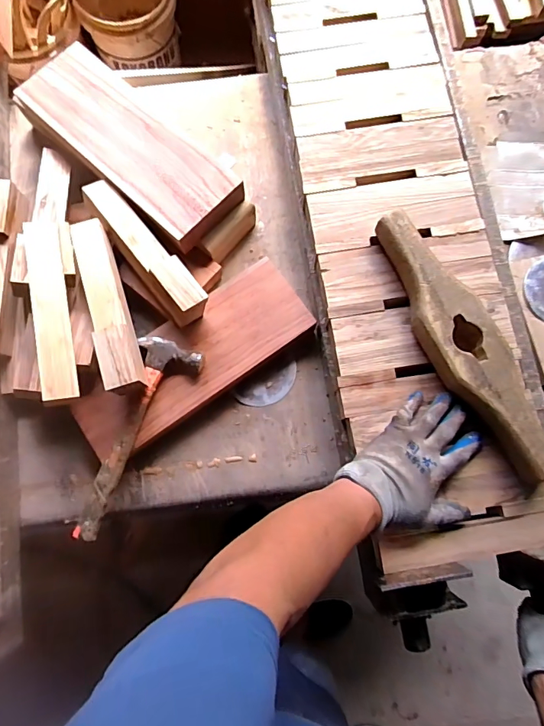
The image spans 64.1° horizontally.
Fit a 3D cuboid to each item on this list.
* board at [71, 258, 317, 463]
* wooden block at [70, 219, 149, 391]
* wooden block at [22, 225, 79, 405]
[{"bbox_3d":[-0.121,-0.006,0.655,0.370,0.033,0.136,-37,83,-6],"label":"board"},{"bbox_3d":[-0.232,-0.083,0.614,0.049,0.059,0.248,-17,80,-4],"label":"wooden block"},{"bbox_3d":[-0.296,-0.074,0.582,0.044,0.025,0.257,-11,80,-3],"label":"wooden block"}]

